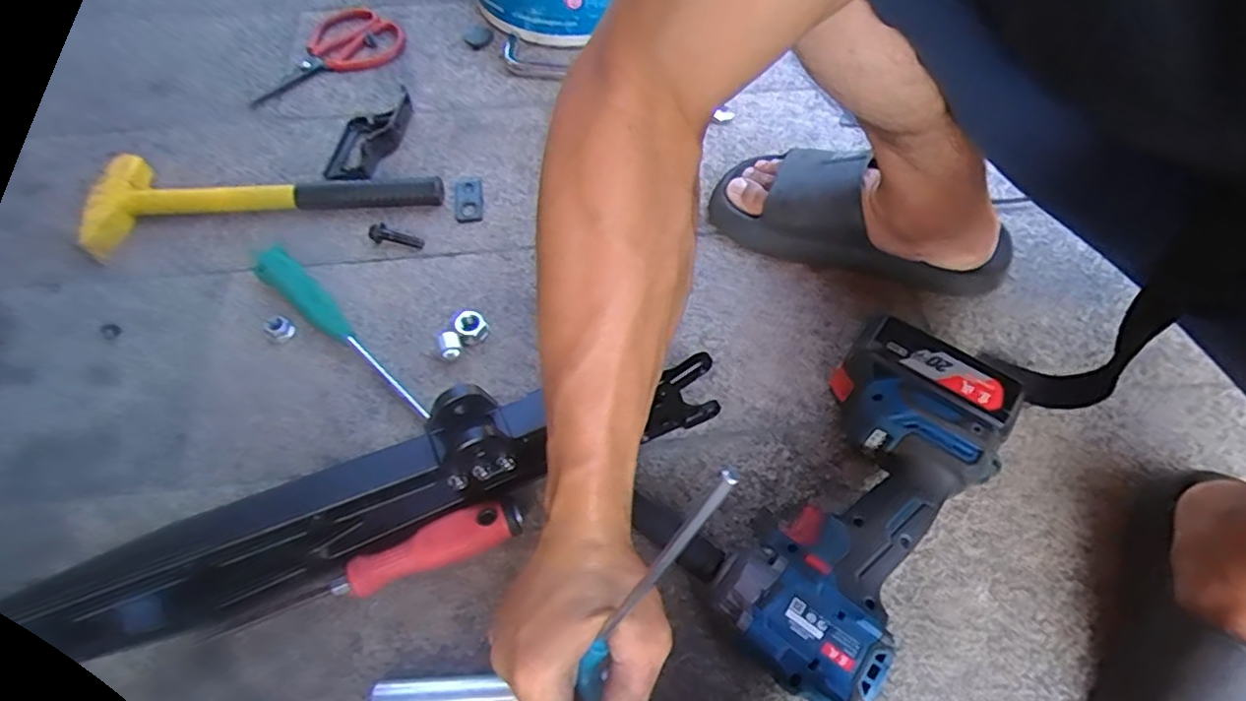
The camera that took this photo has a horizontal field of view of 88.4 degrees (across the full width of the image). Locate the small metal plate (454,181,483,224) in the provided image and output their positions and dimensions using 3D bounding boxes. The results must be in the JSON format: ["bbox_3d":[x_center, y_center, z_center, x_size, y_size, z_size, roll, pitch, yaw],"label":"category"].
[{"bbox_3d":[-0.148,-0.143,0.618,0.026,0.008,0.052,-5,58,-4],"label":"small metal plate"}]

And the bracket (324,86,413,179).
[{"bbox_3d":[-0.254,-0.220,0.651,0.061,0.024,0.130,7,58,4],"label":"bracket"}]

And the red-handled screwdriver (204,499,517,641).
[{"bbox_3d":[-0.166,0.148,0.424,0.202,0.031,0.026,-20,61,-12],"label":"red-handled screwdriver"}]

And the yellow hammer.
[{"bbox_3d":[-0.333,-0.152,0.608,0.311,0.041,0.105,-8,59,-6],"label":"yellow hammer"}]

